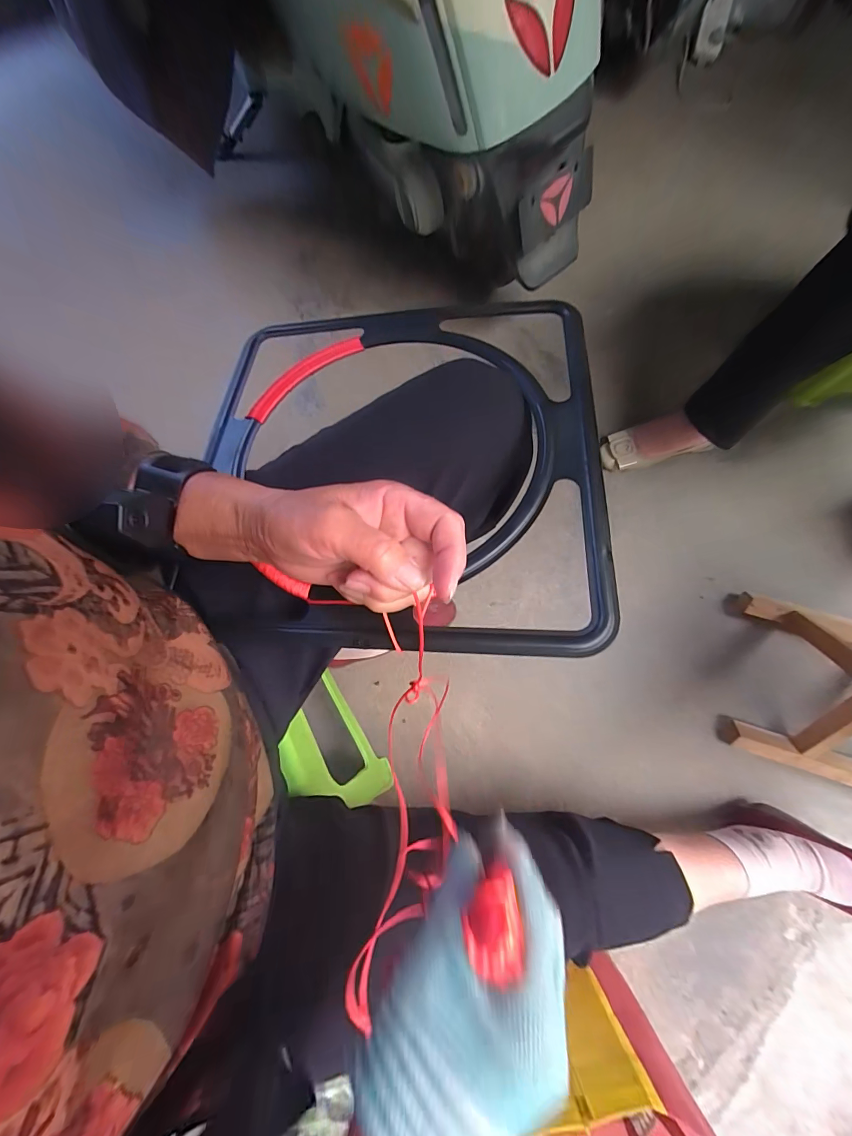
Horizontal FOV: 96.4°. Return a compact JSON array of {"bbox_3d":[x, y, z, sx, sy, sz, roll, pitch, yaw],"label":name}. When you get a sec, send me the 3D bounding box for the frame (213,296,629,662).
[{"bbox_3d":[-0.036,-0.096,0.312,0.331,0.026,0.323,0,67,10],"label":"frame"}]

